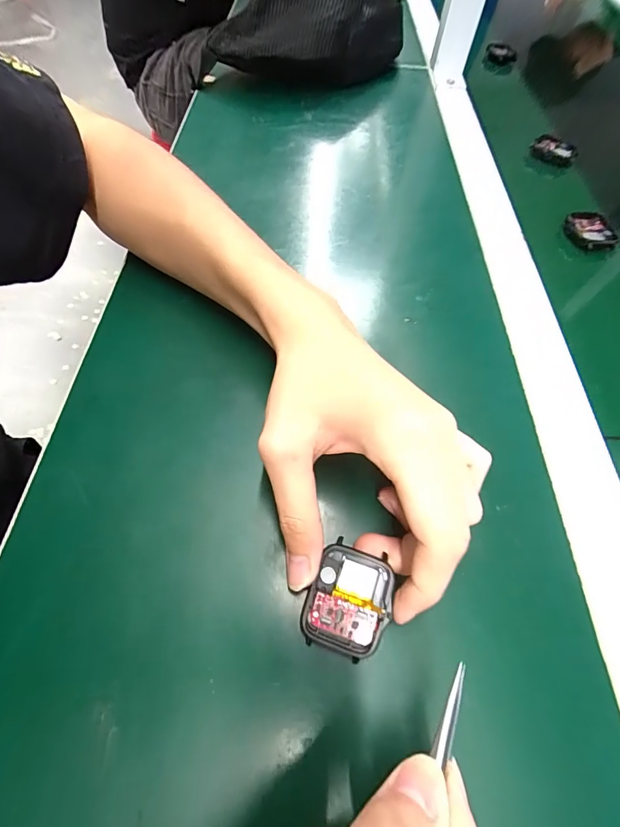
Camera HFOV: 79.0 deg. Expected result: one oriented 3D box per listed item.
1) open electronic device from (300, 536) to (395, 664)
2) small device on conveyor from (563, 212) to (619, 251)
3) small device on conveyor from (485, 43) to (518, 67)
[{"bbox_3d":[0.018,0.090,0.181,0.036,0.012,0.045,19,76,9],"label":"open electronic device"},{"bbox_3d":[0.256,-0.166,0.343,0.037,0.012,0.042,0,60,-4],"label":"small device on conveyor"},{"bbox_3d":[0.275,-0.513,0.538,0.051,0.023,0.023,4,58,-14],"label":"small device on conveyor"}]

